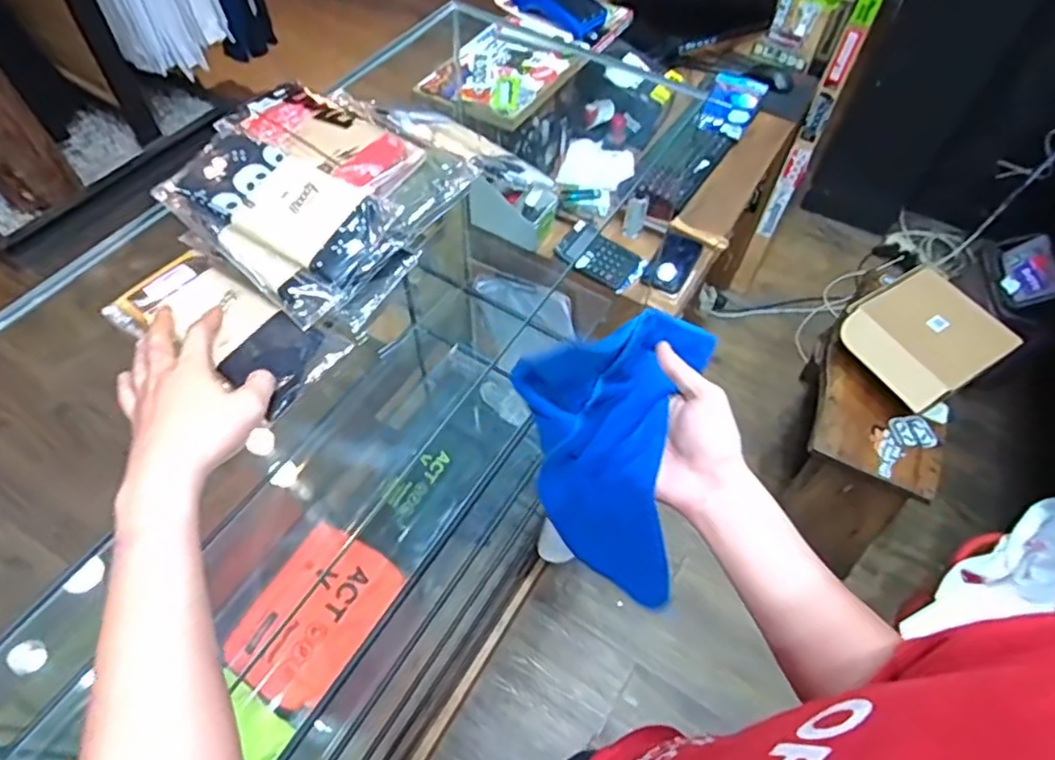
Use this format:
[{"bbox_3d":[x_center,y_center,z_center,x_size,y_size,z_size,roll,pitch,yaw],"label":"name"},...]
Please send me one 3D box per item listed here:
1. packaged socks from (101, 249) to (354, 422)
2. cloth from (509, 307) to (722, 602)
[{"bbox_3d":[-0.260,-0.047,0.555,0.195,0.026,0.094,30,61,13],"label":"packaged socks"},{"bbox_3d":[0.079,0.069,0.526,0.148,0.252,0.070,-11,28,-10],"label":"cloth"}]

